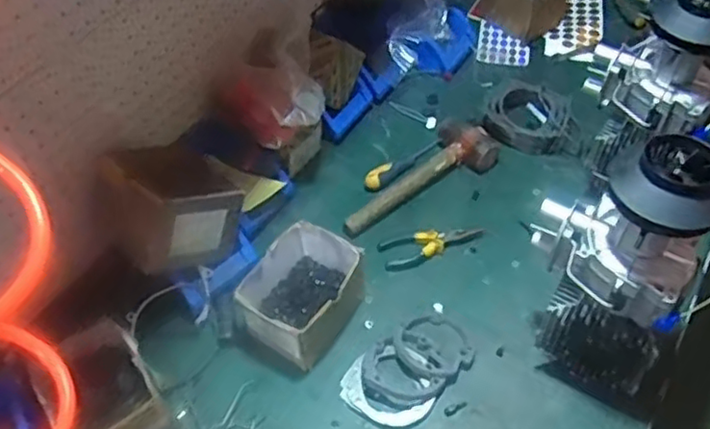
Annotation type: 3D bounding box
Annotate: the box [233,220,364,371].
[{"bbox_3d":[-0.067,0.105,0.835,0.114,0.096,0.147,24,55,22],"label":"box"}]

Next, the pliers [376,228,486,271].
[{"bbox_3d":[0.114,0.045,0.929,0.155,0.019,0.048,-12,50,-6],"label":"pliers"}]

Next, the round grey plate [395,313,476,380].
[{"bbox_3d":[0.100,0.169,0.826,0.091,0.007,0.095,-2,49,2],"label":"round grey plate"}]

